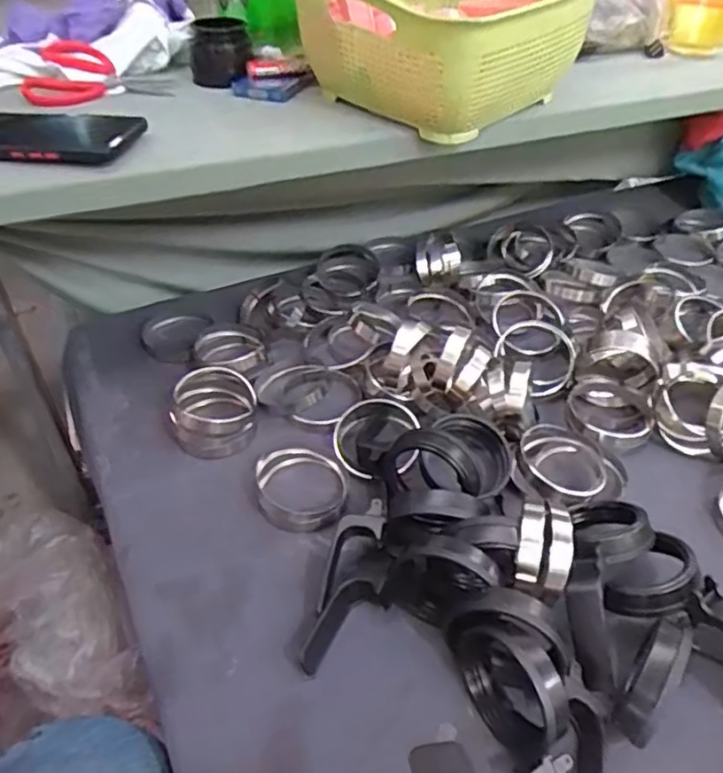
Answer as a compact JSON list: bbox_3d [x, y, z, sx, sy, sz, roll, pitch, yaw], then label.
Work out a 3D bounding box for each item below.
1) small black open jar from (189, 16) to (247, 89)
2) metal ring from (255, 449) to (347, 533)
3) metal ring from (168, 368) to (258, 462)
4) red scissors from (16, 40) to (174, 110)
[{"bbox_3d":[-0.152,-0.359,0.699,0.063,0.050,0.071,-8,44,-9],"label":"small black open jar"},{"bbox_3d":[-0.047,0.077,0.506,0.068,0.017,0.073,0,43,0],"label":"metal ring"},{"bbox_3d":[-0.128,0.020,0.561,0.068,0.037,0.079,-3,43,-4],"label":"metal ring"},{"bbox_3d":[-0.277,-0.326,0.679,0.144,0.020,0.113,-13,56,-20],"label":"red scissors"}]

